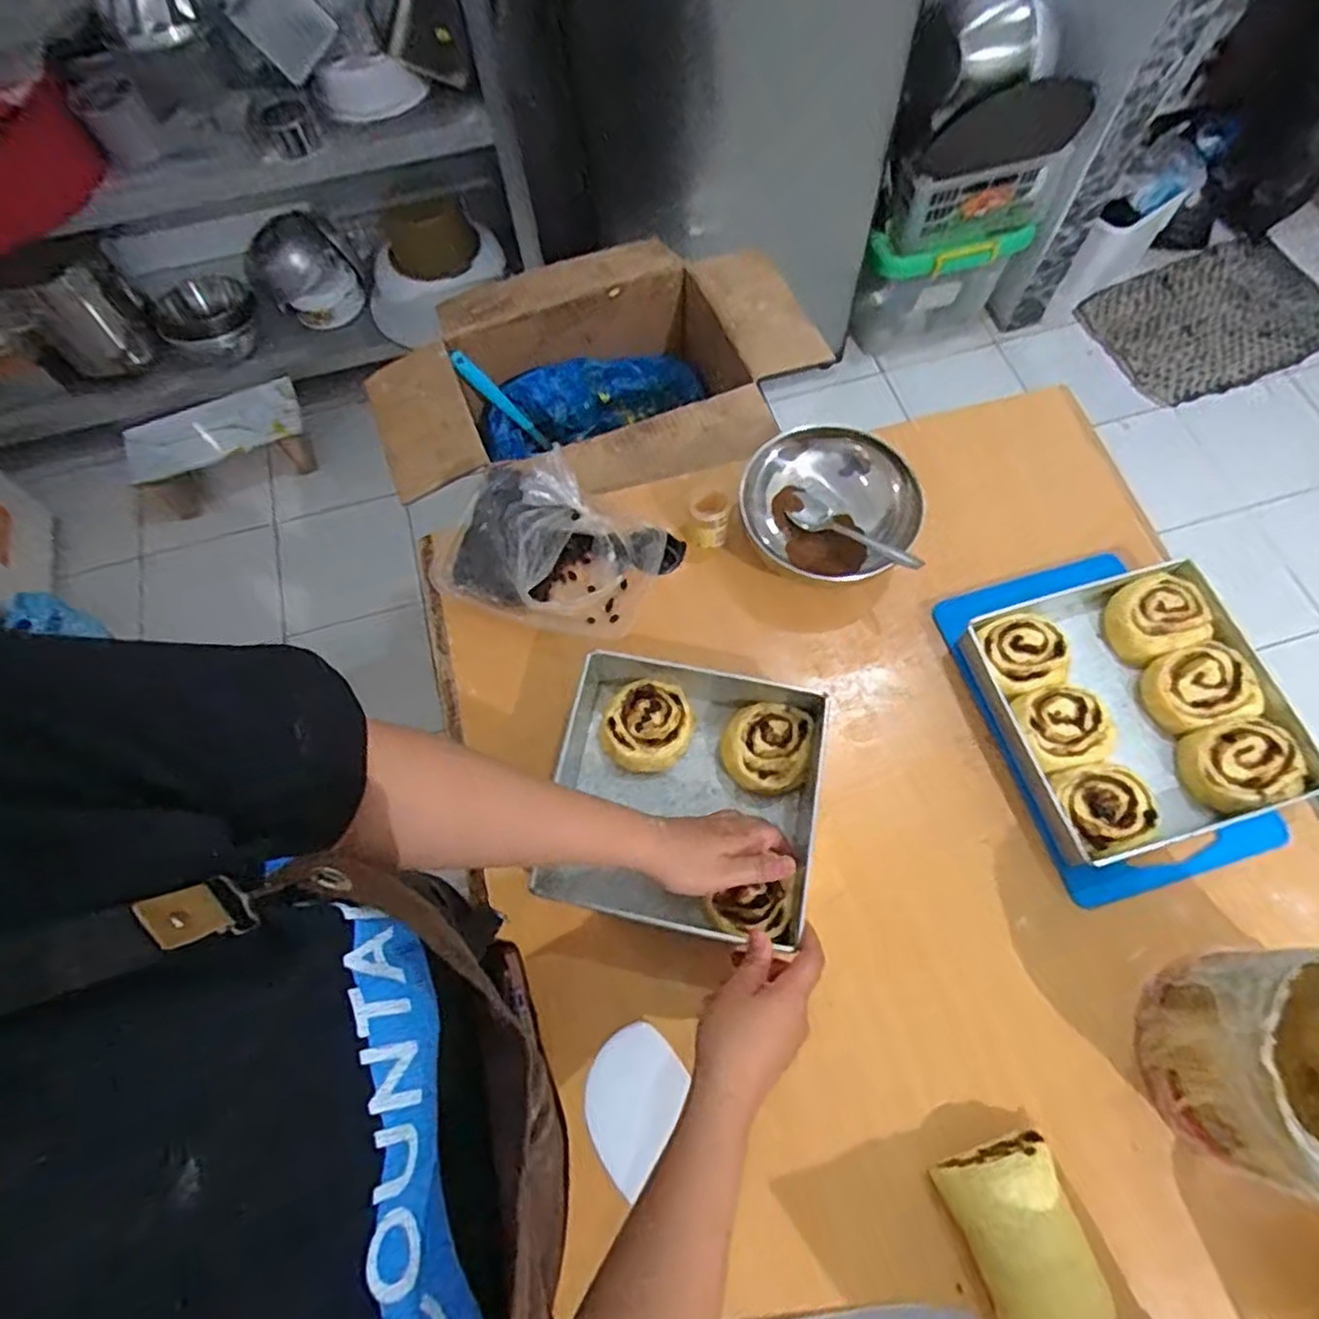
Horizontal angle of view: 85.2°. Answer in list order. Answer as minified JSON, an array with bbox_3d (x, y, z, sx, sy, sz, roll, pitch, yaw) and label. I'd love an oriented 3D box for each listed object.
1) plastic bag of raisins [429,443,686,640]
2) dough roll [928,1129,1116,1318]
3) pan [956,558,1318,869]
[{"bbox_3d":[-0.108,-0.110,0.696,0.207,0.083,0.167,27,72,12],"label":"plastic bag of raisins"},{"bbox_3d":[0.251,0.397,0.490,0.081,0.051,0.105,-19,69,-5],"label":"dough roll"},{"bbox_3d":[0.421,0.041,0.638,0.232,0.038,0.227,-16,68,-4],"label":"pan"}]

